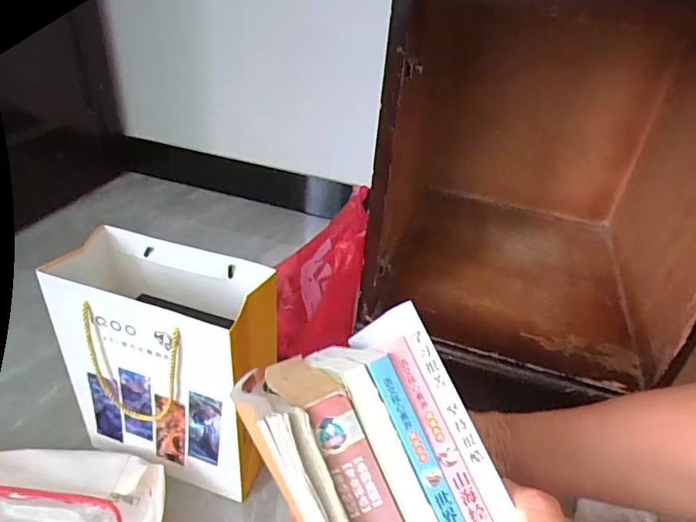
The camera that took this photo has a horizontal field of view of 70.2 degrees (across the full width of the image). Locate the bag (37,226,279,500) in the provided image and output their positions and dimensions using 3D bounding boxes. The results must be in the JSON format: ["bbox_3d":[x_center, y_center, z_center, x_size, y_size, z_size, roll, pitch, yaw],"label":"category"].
[{"bbox_3d":[-0.203,0.124,0.571,0.223,0.274,0.113,11,34,8],"label":"bag"}]

